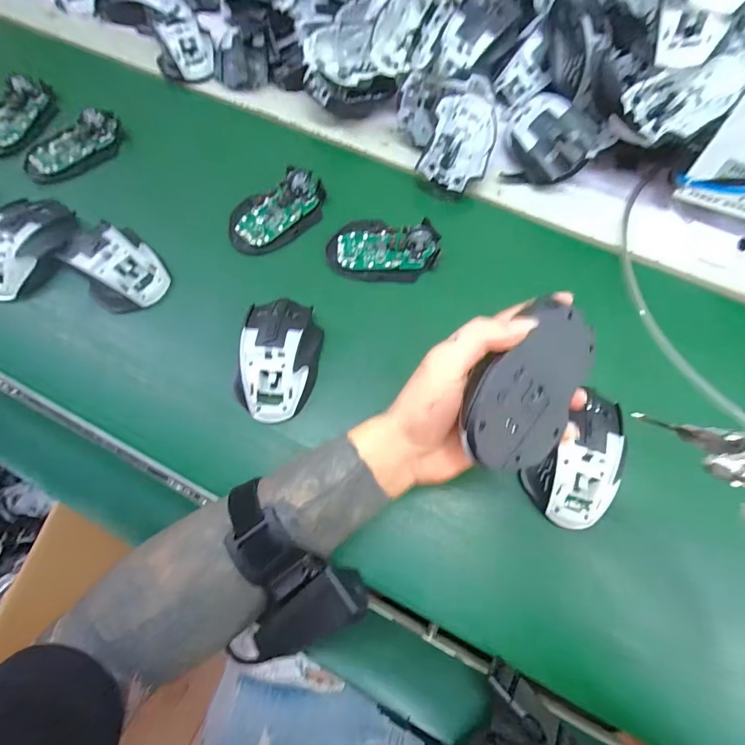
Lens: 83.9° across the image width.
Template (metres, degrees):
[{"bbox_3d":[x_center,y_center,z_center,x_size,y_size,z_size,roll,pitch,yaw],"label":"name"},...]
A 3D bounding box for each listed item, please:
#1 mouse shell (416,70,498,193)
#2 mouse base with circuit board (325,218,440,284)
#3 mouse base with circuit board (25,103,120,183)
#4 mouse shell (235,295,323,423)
[{"bbox_3d":[0.096,-0.256,0.452,0.071,0.037,0.128,23,80,-7],"label":"mouse shell"},{"bbox_3d":[0.012,-0.130,0.424,0.112,0.024,0.068,4,70,2],"label":"mouse base with circuit board"},{"bbox_3d":[-0.339,-0.258,0.472,0.115,0.017,0.067,-42,75,-14],"label":"mouse base with circuit board"},{"bbox_3d":[-0.085,-0.014,0.376,0.068,0.037,0.110,4,70,2],"label":"mouse shell"}]

